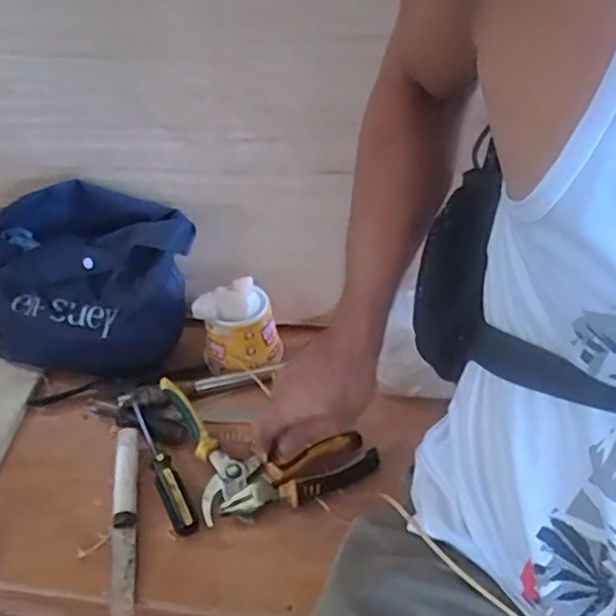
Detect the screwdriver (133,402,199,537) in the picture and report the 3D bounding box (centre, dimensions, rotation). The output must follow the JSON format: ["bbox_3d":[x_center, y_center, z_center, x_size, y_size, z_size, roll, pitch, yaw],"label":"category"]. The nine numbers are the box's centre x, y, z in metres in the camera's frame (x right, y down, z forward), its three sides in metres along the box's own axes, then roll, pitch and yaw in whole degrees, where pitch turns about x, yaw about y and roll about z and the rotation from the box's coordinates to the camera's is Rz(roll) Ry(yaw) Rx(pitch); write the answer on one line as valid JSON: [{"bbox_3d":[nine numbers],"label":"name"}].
[{"bbox_3d":[-0.151,0.153,0.645,0.022,0.026,0.167,-21,45,-21],"label":"screwdriver"}]

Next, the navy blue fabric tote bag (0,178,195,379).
[{"bbox_3d":[-0.250,-0.022,0.747,0.235,0.177,0.147,7,43,10],"label":"navy blue fabric tote bag"}]

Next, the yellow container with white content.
[{"bbox_3d":[-0.081,0.024,0.745,0.084,0.085,0.068,-22,46,-22],"label":"yellow container with white content"}]

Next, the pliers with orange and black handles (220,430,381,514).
[{"bbox_3d":[-0.007,0.162,0.620,0.153,0.014,0.050,-16,42,-16],"label":"pliers with orange and black handles"}]

